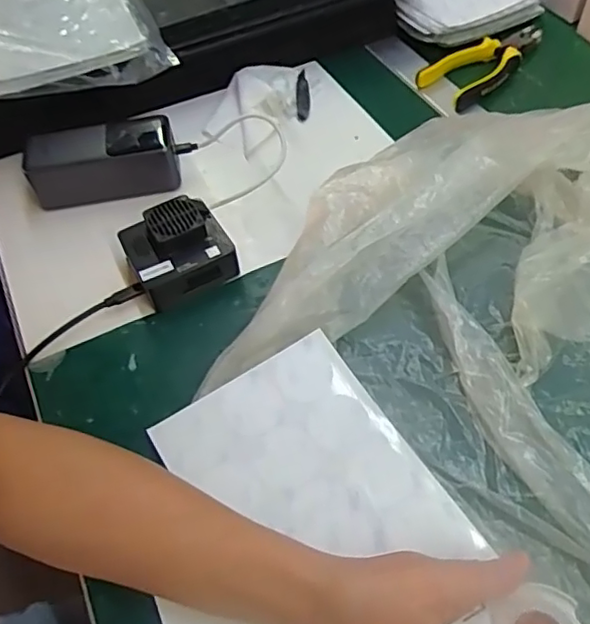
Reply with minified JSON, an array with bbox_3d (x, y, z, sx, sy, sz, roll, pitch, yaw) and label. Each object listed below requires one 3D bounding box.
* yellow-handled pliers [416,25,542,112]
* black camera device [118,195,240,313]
[{"bbox_3d":[0.210,-0.270,0.628,0.170,0.022,0.062,-35,59,-20],"label":"yellow-handled pliers"},{"bbox_3d":[-0.093,-0.049,0.471,0.077,0.050,0.067,-23,56,-12],"label":"black camera device"}]

